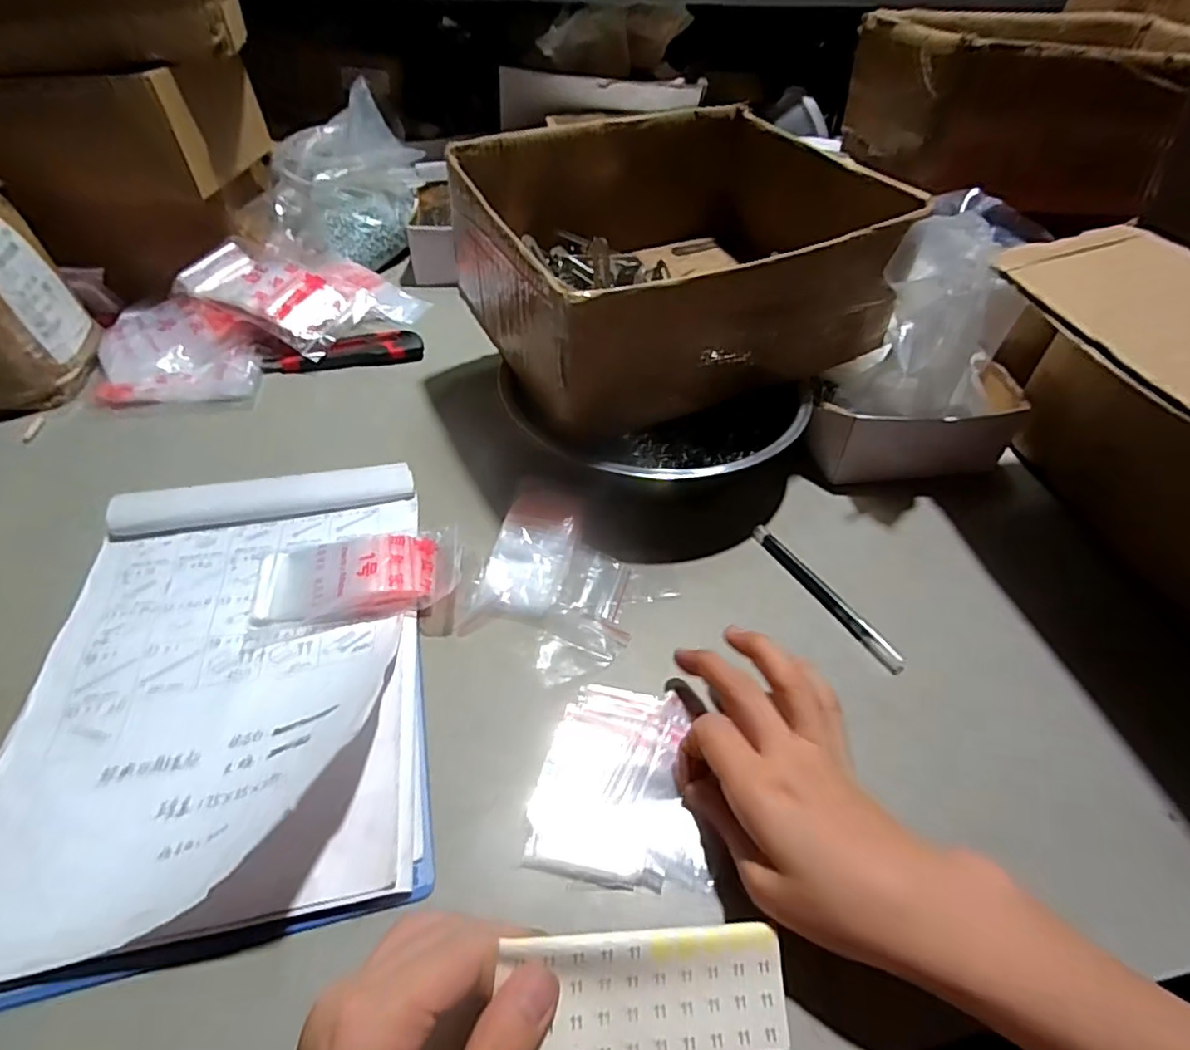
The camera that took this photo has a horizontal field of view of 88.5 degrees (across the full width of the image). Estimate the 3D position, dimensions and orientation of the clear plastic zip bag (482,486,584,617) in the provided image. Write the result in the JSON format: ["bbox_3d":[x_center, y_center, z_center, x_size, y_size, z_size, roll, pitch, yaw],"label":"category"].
[{"bbox_3d":[-0.045,0.017,0.448,0.055,0.018,0.100,10,47,7],"label":"clear plastic zip bag"}]

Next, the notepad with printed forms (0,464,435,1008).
[{"bbox_3d":[-0.222,0.082,0.376,0.221,0.028,0.308,-8,47,-10],"label":"notepad with printed forms"}]

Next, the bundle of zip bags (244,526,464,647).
[{"bbox_3d":[-0.162,0.032,0.417,0.137,0.019,0.070,-9,47,-11],"label":"bundle of zip bags"}]

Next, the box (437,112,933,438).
[{"bbox_3d":[0.059,-0.224,0.514,0.298,0.131,0.270,-19,50,-20],"label":"box"}]

